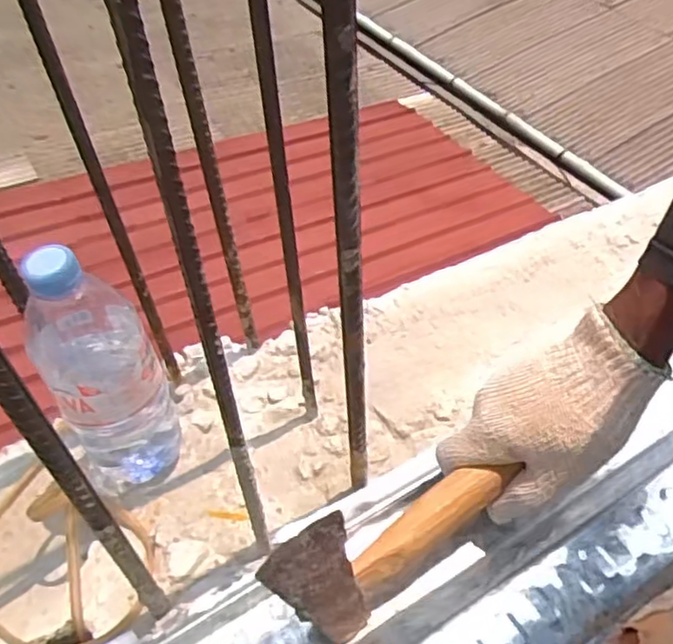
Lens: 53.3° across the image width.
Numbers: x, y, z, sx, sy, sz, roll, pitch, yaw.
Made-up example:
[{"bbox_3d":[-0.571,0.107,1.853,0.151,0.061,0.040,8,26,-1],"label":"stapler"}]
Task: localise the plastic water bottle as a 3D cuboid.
[{"bbox_3d":[-0.164,0.034,0.485,0.074,0.233,0.071,-18,49,-17],"label":"plastic water bottle"}]

